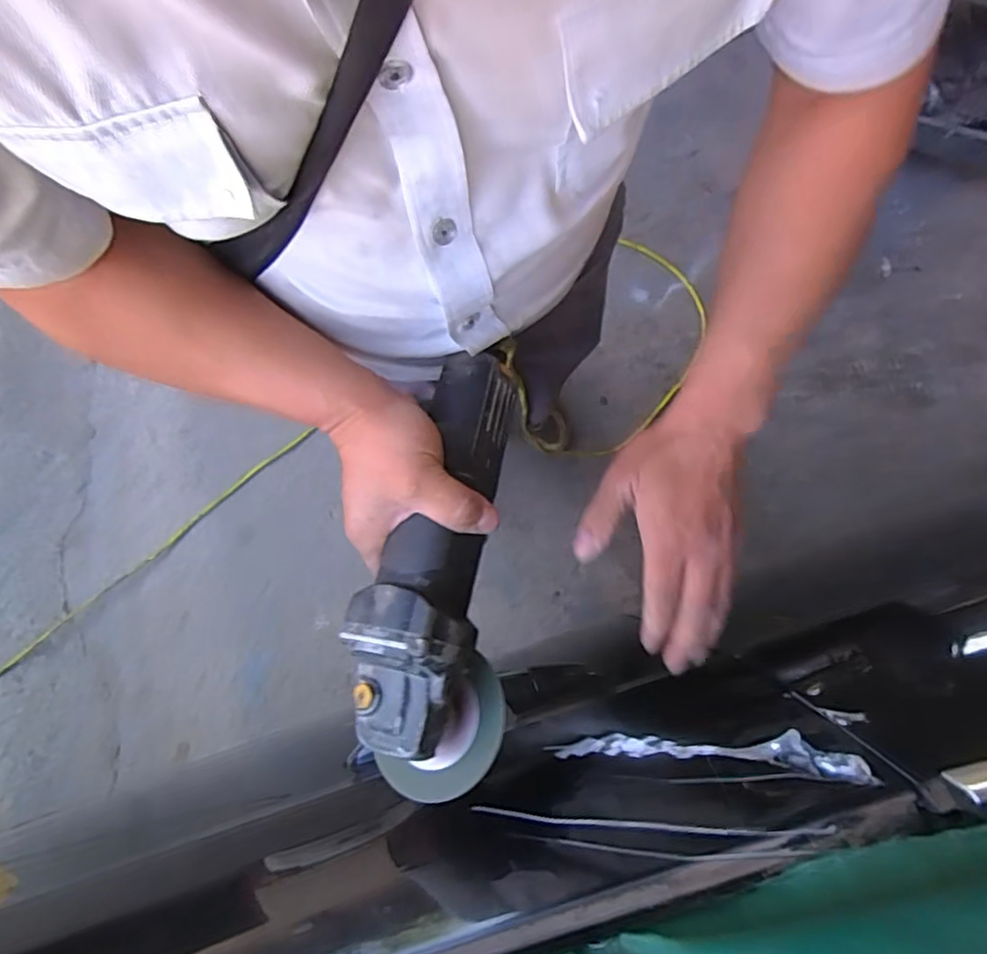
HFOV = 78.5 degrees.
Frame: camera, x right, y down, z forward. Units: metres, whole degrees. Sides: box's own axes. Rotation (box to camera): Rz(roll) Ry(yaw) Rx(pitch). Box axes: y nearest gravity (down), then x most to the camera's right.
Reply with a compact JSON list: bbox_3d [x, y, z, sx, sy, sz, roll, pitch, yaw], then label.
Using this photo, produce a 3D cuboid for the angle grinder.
[{"bbox_3d":[-0.032,0.052,0.375,0.091,0.072,0.276,7,77,1],"label":"angle grinder"}]

